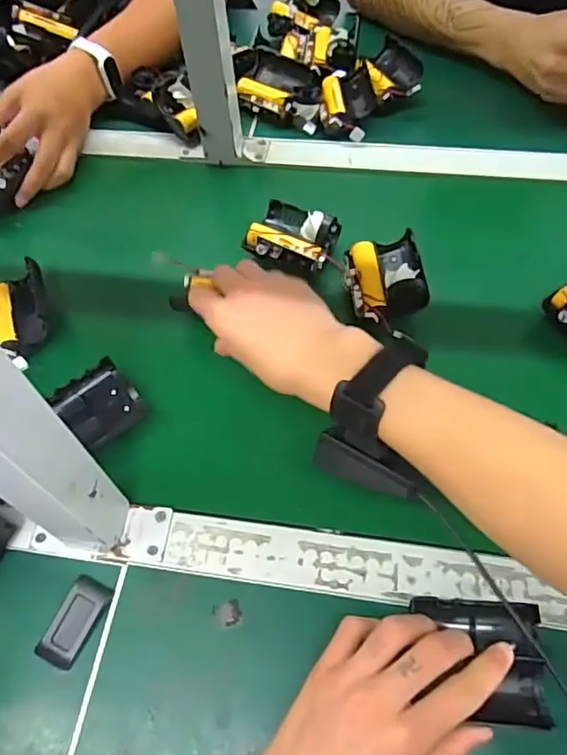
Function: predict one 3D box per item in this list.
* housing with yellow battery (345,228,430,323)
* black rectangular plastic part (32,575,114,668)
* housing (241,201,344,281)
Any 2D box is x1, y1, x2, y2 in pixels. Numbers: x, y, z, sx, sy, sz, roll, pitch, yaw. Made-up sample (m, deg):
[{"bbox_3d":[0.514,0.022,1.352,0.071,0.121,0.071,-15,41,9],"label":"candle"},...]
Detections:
[{"bbox_3d":[0.091,-0.095,0.505,0.065,0.033,0.082,-7,59,-1],"label":"housing with yellow battery"},{"bbox_3d":[-0.142,0.167,0.384,0.028,0.007,0.057,21,62,15],"label":"black rectangular plastic part"},{"bbox_3d":[0.008,-0.135,0.539,0.077,0.025,0.069,23,63,16],"label":"housing"}]

